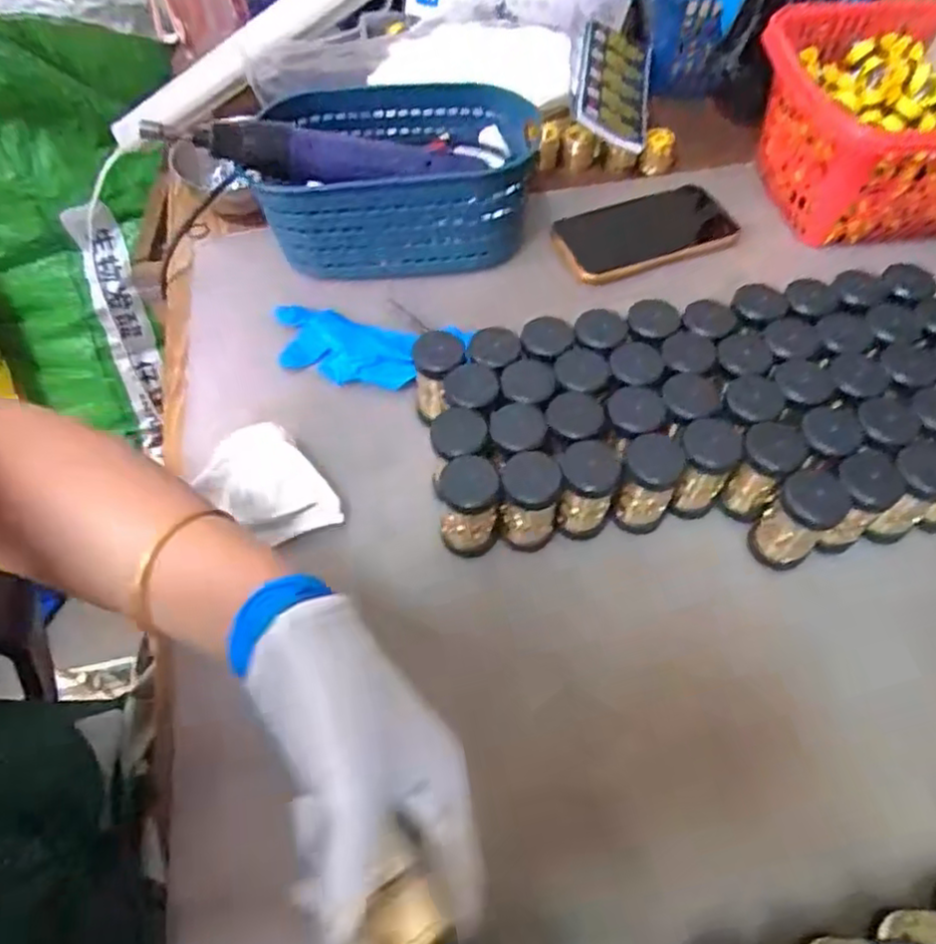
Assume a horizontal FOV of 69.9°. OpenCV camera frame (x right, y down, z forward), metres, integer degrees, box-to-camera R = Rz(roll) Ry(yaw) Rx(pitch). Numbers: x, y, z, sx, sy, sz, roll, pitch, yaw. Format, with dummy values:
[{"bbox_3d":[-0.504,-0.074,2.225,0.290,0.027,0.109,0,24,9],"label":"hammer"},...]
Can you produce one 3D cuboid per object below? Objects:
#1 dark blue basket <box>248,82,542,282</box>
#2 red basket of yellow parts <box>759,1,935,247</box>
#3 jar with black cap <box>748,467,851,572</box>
[{"bbox_3d":[-0.047,-0.244,0.554,0.213,0.089,0.142,-5,59,-1],"label":"dark blue basket"},{"bbox_3d":[0.386,-0.289,0.554,0.268,0.104,0.173,-3,59,0],"label":"red basket of yellow parts"},{"bbox_3d":[0.194,0.030,0.398,0.036,0.069,0.041,34,65,20],"label":"jar with black cap"}]

